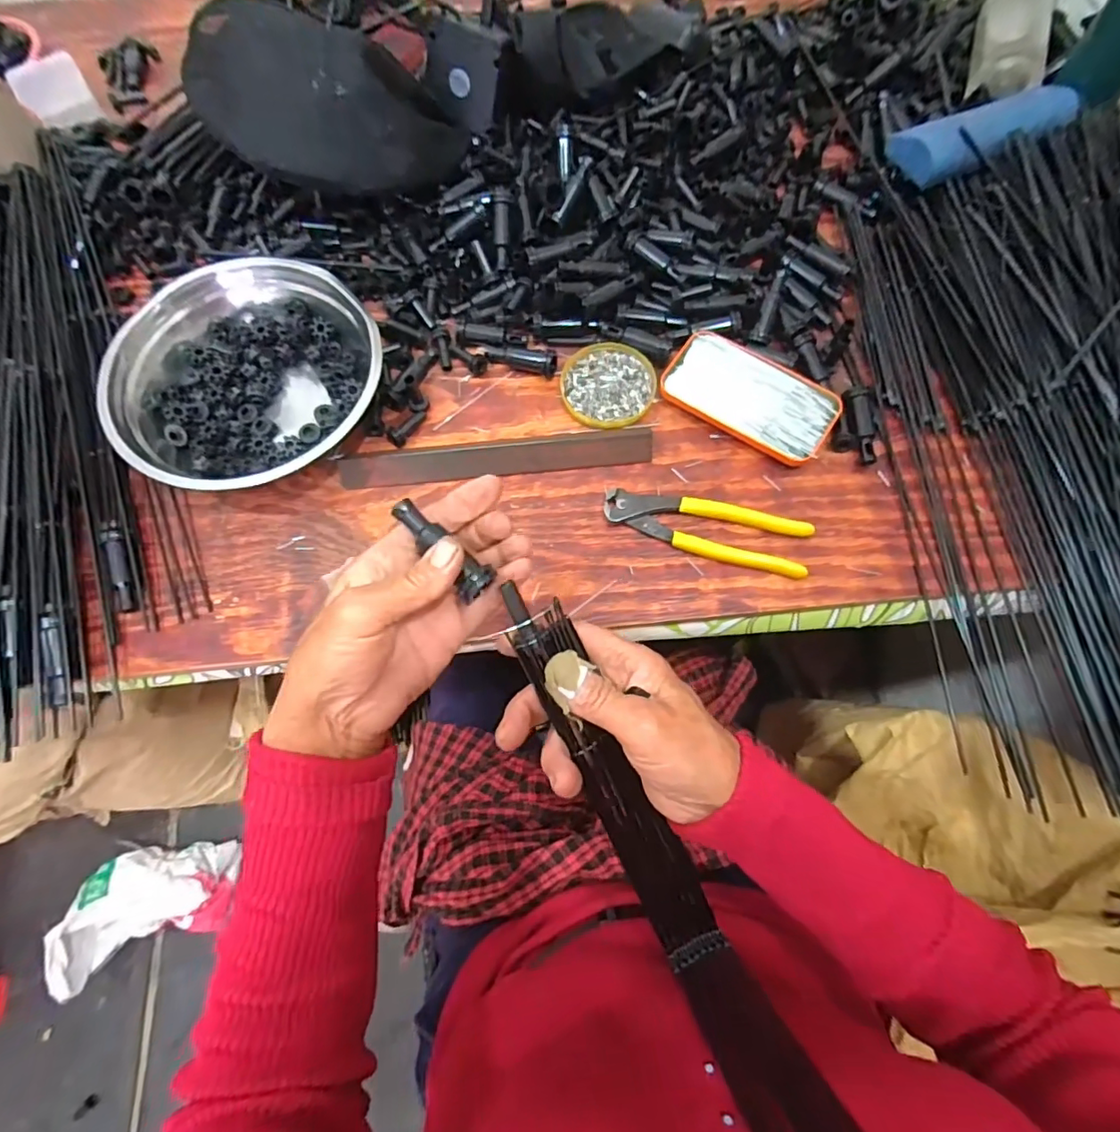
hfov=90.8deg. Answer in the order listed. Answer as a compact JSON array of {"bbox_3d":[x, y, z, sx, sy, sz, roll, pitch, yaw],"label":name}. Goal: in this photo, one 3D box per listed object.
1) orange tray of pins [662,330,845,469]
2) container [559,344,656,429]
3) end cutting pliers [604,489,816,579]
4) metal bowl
[{"bbox_3d":[0.163,-0.147,0.479,0.141,0.017,0.075,34,77,12],"label":"orange tray of pins"},{"bbox_3d":[0.044,-0.164,0.497,0.082,0.006,0.085,-1,72,2],"label":"container"},{"bbox_3d":[0.118,-0.033,0.450,0.162,0.014,0.048,16,74,7],"label":"end cutting pliers"},{"bbox_3d":[-0.261,-0.160,0.474,0.219,0.065,0.204,-17,73,-3],"label":"metal bowl"}]

